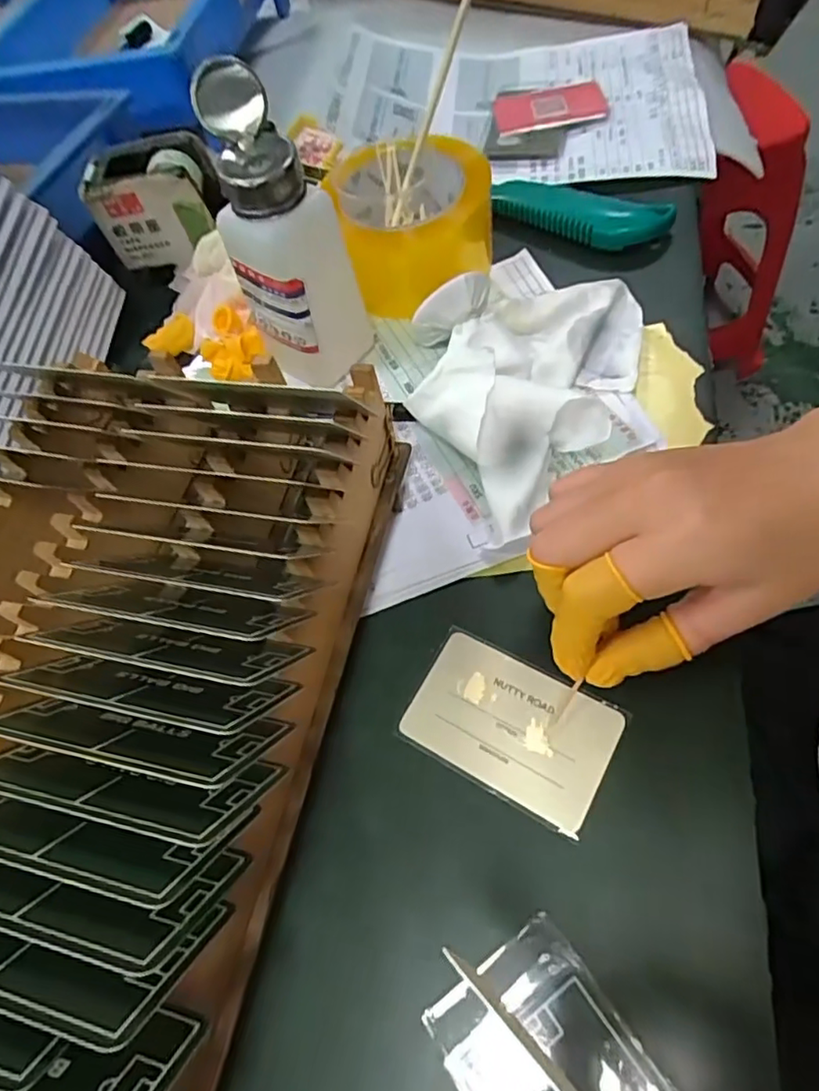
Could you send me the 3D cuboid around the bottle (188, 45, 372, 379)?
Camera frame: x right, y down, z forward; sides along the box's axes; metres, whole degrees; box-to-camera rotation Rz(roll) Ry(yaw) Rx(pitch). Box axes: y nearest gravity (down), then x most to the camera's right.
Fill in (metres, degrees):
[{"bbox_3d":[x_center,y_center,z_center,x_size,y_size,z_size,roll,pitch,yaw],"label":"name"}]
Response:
[{"bbox_3d":[-0.063,-0.156,0.324,0.069,0.142,0.057,19,65,17],"label":"bottle"}]

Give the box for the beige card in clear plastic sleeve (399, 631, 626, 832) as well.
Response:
[{"bbox_3d":[0.044,0.077,0.264,0.084,0.004,0.054,24,68,22],"label":"beige card in clear plastic sleeve"}]

